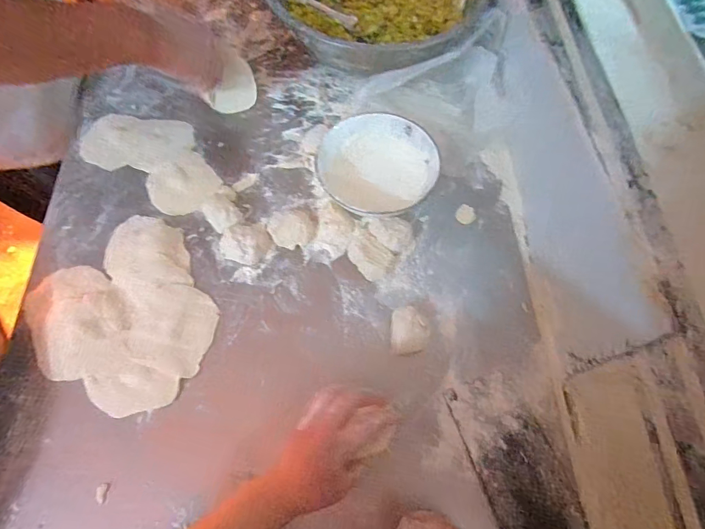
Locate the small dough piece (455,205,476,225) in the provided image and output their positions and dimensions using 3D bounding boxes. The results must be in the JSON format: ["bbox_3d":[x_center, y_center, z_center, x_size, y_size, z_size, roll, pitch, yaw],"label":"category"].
[{"bbox_3d":[0.170,-0.074,0.587,0.028,0.006,0.029,0,66,0],"label":"small dough piece"}]

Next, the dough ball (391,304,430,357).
[{"bbox_3d":[0.075,0.087,0.502,0.048,0.030,0.058,4,66,1],"label":"dough ball"}]

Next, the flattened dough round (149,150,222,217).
[{"bbox_3d":[-0.262,-0.126,0.604,0.098,0.005,0.096,0,66,0],"label":"flattened dough round"}]

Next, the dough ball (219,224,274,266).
[{"bbox_3d":[-0.152,-0.031,0.555,0.071,0.025,0.055,5,66,2],"label":"dough ball"}]

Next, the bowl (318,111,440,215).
[{"bbox_3d":[0.036,-0.145,0.591,0.161,0.058,0.154,0,66,0],"label":"bowl"}]

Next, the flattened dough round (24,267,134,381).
[{"bbox_3d":[-0.359,0.067,0.505,0.116,0.004,0.142,-38,72,-15],"label":"flattened dough round"}]

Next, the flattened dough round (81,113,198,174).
[{"bbox_3d":[-0.351,-0.198,0.634,0.179,0.007,0.109,6,66,2],"label":"flattened dough round"}]

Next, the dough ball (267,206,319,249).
[{"bbox_3d":[-0.083,-0.055,0.570,0.070,0.023,0.060,-34,71,-14],"label":"dough ball"}]

